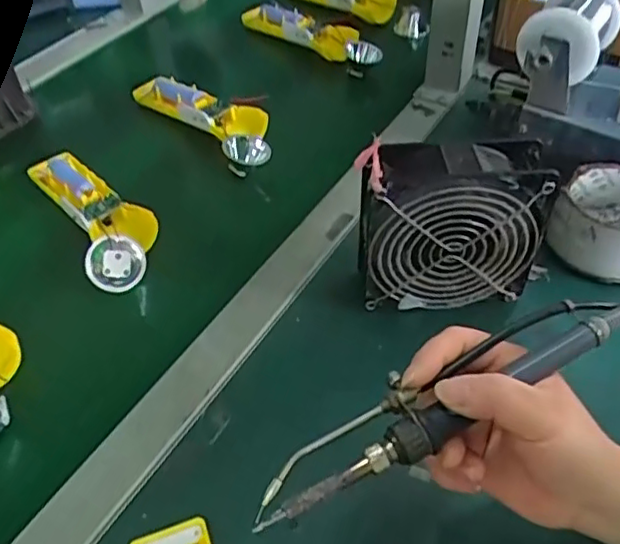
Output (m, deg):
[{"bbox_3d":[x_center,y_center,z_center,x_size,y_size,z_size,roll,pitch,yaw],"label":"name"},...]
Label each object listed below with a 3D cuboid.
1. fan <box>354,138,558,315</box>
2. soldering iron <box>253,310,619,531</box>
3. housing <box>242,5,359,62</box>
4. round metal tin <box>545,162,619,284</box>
[{"bbox_3d":[0.102,-0.033,0.451,0.136,0.119,0.050,-4,46,-3],"label":"fan"},{"bbox_3d":[0.071,0.058,0.302,0.214,0.015,0.036,-23,50,-15],"label":"soldering iron"},{"bbox_3d":[-0.019,-0.293,0.763,0.170,0.028,0.043,25,51,23],"label":"housing"},{"bbox_3d":[0.240,-0.043,0.505,0.082,0.053,0.085,0,46,0],"label":"round metal tin"}]

